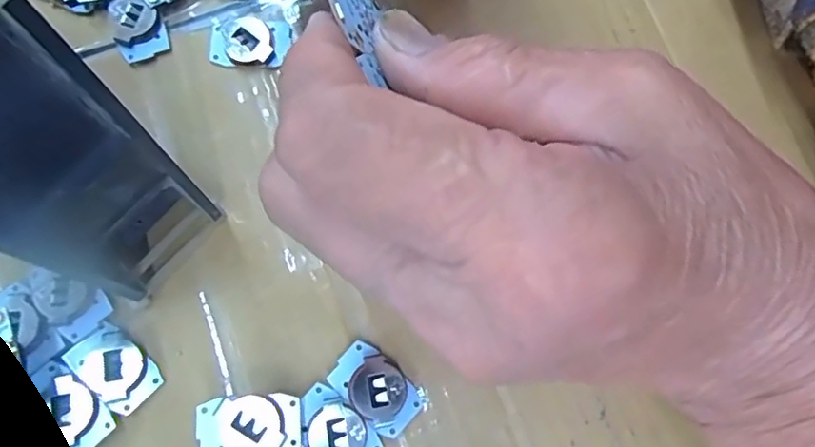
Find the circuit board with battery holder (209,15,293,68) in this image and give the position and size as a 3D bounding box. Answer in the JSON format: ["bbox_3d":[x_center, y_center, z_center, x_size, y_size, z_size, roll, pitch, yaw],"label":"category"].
[{"bbox_3d":[-0.058,-0.067,0.204,0.029,0.005,0.019,0,77,0],"label":"circuit board with battery holder"}]

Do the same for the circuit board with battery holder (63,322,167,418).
[{"bbox_3d":[-0.094,0.046,0.179,0.028,0.004,0.018,44,64,2],"label":"circuit board with battery holder"}]

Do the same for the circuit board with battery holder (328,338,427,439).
[{"bbox_3d":[-0.010,0.052,0.177,0.018,0.007,0.030,-44,81,-9],"label":"circuit board with battery holder"}]

